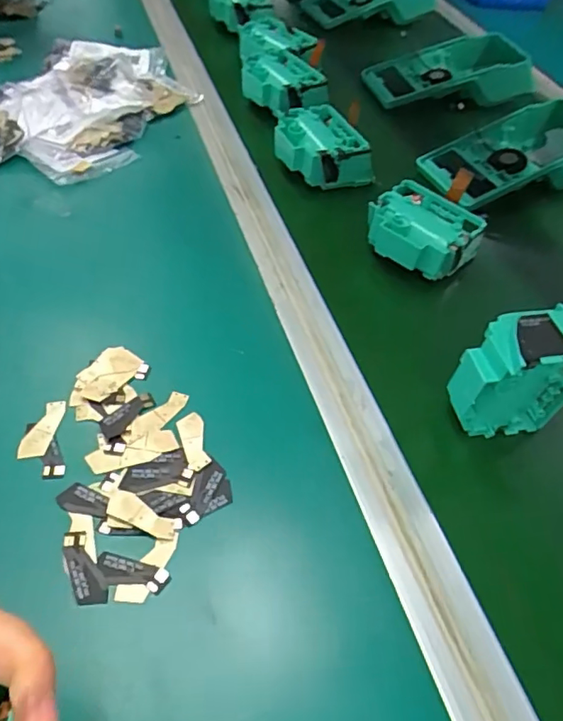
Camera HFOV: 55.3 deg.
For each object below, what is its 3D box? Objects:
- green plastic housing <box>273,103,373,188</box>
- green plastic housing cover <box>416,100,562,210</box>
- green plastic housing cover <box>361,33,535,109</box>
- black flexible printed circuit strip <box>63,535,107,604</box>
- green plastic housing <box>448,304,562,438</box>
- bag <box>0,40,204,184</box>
[{"bbox_3d":[0.035,-0.184,0.474,0.064,0.040,0.083,-32,61,-26],"label":"green plastic housing"},{"bbox_3d":[0.212,-0.188,0.492,0.217,0.047,0.094,-22,57,-21],"label":"green plastic housing cover"},{"bbox_3d":[0.183,-0.318,0.587,0.169,0.043,0.081,-9,53,-12],"label":"green plastic housing cover"},{"bbox_3d":[-0.093,0.097,0.251,0.013,0.004,0.037,-19,56,-19],"label":"black flexible printed circuit strip"},{"bbox_3d":[0.137,0.007,0.311,0.075,0.074,0.038,-6,53,-10],"label":"green plastic housing"},{"bbox_3d":[-0.193,-0.248,0.509,0.165,0.031,0.255,23,54,12],"label":"bag"}]

